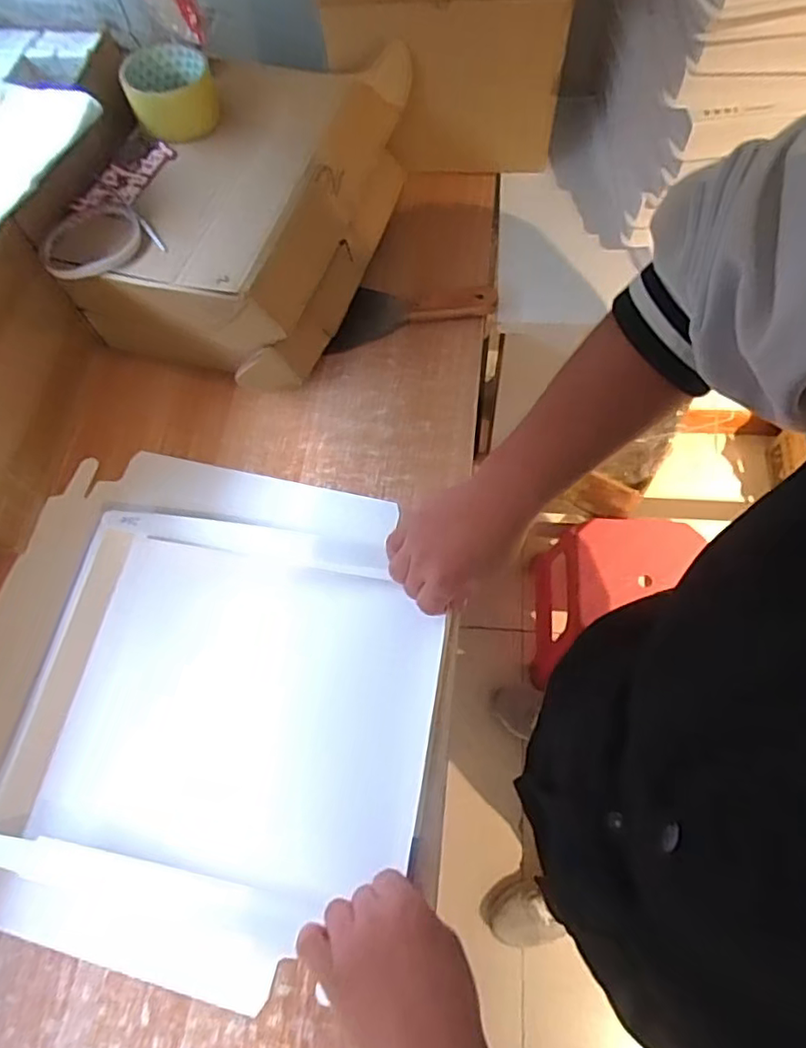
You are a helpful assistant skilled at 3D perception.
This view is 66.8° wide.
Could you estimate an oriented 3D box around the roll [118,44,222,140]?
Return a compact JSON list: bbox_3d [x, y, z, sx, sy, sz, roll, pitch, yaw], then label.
[{"bbox_3d":[-0.234,-0.441,0.618,0.083,0.050,0.087,-1,66,3],"label":"roll"}]

